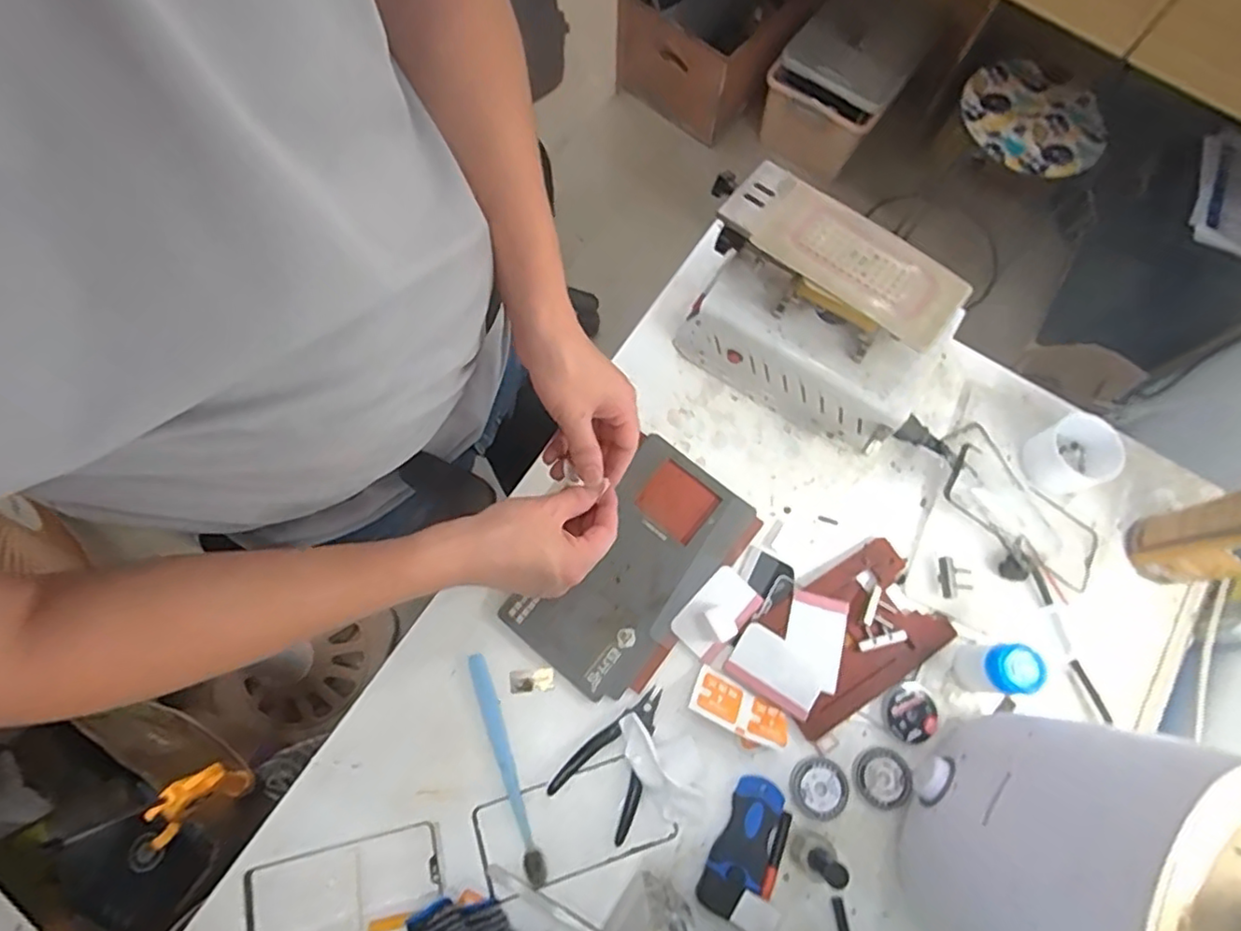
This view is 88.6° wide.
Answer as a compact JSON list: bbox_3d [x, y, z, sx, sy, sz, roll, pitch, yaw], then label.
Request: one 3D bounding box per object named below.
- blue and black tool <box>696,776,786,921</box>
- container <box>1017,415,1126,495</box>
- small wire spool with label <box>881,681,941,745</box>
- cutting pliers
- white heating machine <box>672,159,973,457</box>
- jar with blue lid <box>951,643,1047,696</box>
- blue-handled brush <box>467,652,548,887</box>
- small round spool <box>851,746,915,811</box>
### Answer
[{"bbox_3d":[0.100,0.312,0.521,0.041,0.015,0.104,25,74,6],"label":"blue and black tool"},{"bbox_3d":[0.431,-0.007,0.611,0.075,0.042,0.069,0,73,-1],"label":"container"},{"bbox_3d":[0.256,0.218,0.558,0.049,0.012,0.049,0,73,-1],"label":"small wire spool with label"},{"bbox_3d":[0.001,0.246,0.543,0.072,0.009,0.118,33,75,8],"label":"cutting pliers"},{"bbox_3d":[0.174,-0.139,0.590,0.244,0.158,0.126,37,75,9],"label":"white heating machine"},{"bbox_3d":[0.320,0.172,0.537,0.036,0.065,0.038,0,73,-1],"label":"jar with blue lid"},{"bbox_3d":[-0.098,0.251,0.537,0.018,0.020,0.184,-19,74,-7],"label":"blue-handled brush"},{"bbox_3d":[0.223,0.266,0.541,0.046,0.011,0.046,35,75,9],"label":"small round spool"}]

